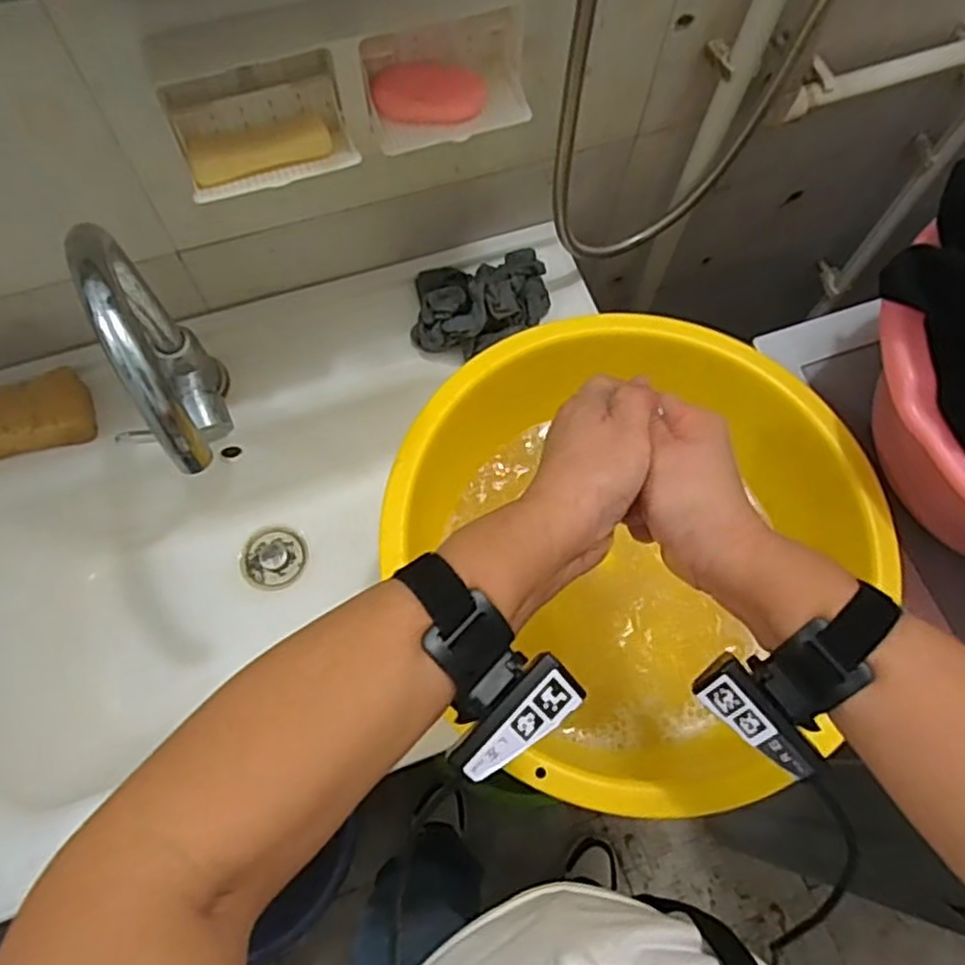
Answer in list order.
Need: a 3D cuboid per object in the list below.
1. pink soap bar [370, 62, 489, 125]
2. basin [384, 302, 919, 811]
[{"bbox_3d":[-0.038,-0.285,0.520,0.082,0.016,0.041,-6,70,-5],"label":"pink soap bar"},{"bbox_3d":[0.122,0.044,0.582,0.346,0.126,0.348,1,69,-2],"label":"basin"}]

